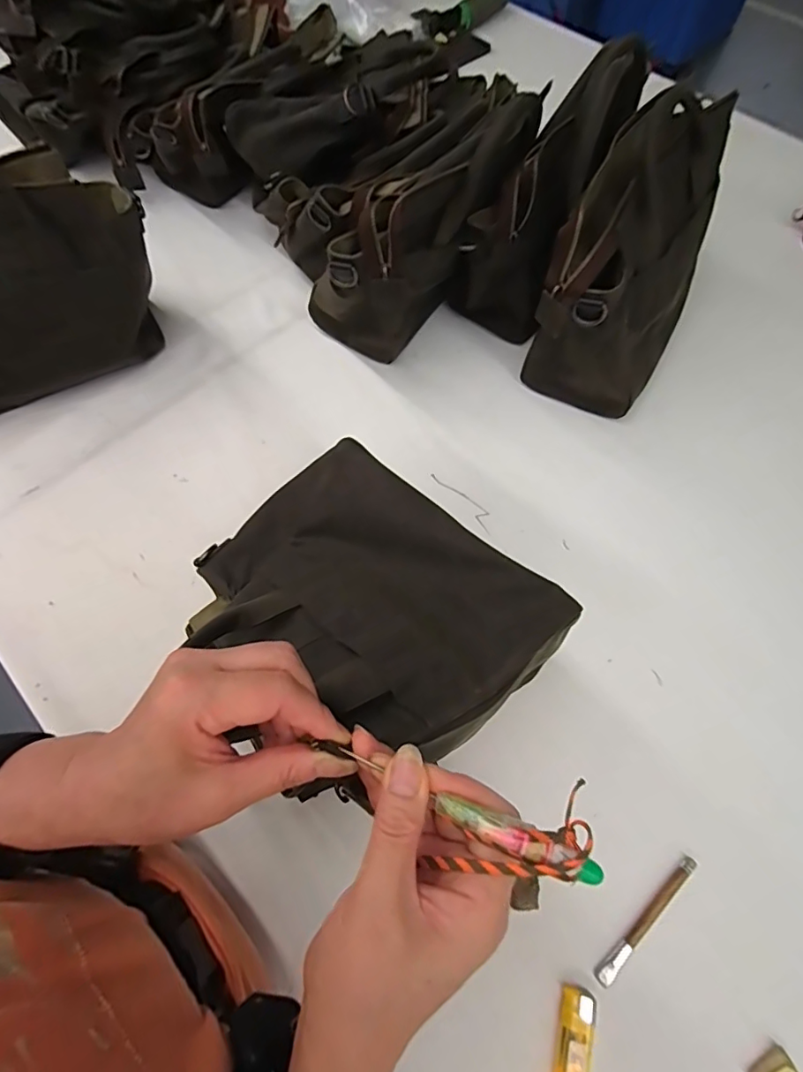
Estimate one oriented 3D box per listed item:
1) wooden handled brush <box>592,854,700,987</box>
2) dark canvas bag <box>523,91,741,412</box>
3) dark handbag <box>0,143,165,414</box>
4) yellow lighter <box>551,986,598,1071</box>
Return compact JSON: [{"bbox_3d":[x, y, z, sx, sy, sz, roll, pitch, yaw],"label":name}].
[{"bbox_3d":[0.184,0.285,0.376,0.111,0.008,0.010,-38,71,-15],"label":"wooden handled brush"},{"bbox_3d":[0.234,-0.260,0.516,0.124,0.216,0.267,28,69,12],"label":"dark canvas bag"},{"bbox_3d":[-0.394,-0.240,0.495,0.296,0.217,0.114,-21,68,-9],"label":"dark handbag"},{"bbox_3d":[0.115,0.356,0.341,0.021,0.017,0.080,17,67,7],"label":"yellow lighter"}]

